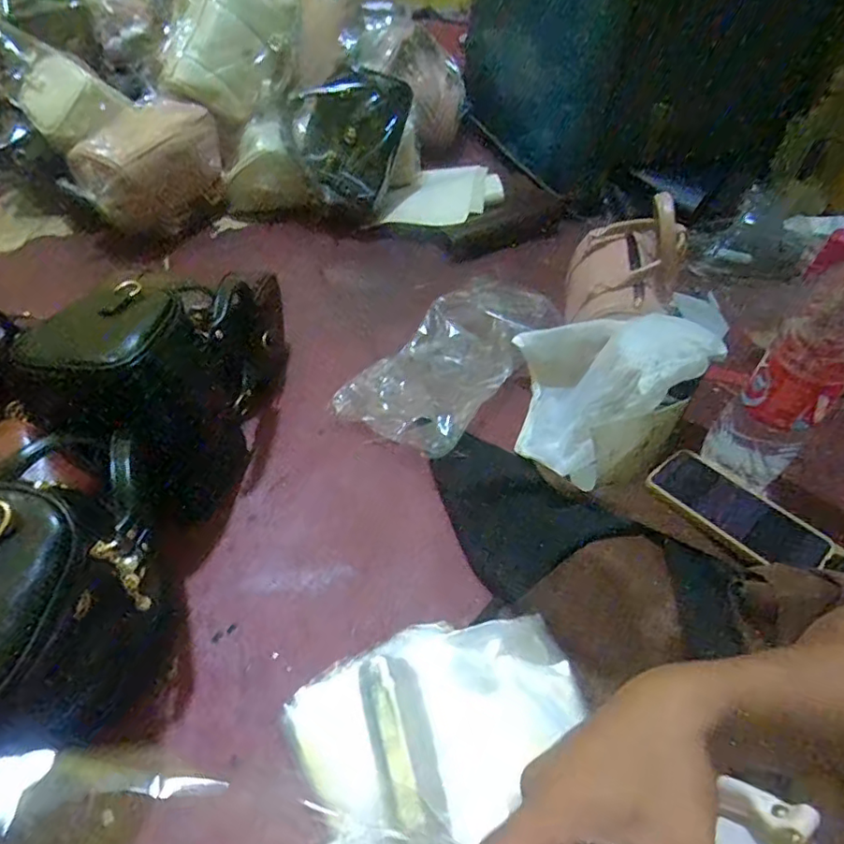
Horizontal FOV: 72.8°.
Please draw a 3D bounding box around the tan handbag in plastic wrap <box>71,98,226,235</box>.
[{"bbox_3d":[-0.459,-0.447,0.986,0.110,0.137,0.257,18,49,13],"label":"tan handbag in plastic wrap"}]

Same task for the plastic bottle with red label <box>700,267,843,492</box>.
[{"bbox_3d":[0.379,-0.041,0.582,0.083,0.288,0.080,32,54,24],"label":"plastic bottle with red label"}]

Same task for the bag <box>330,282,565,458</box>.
[{"bbox_3d":[0.051,-0.099,0.784,0.174,0.039,0.371,28,52,20],"label":"bag"}]

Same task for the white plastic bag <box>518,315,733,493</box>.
[{"bbox_3d":[0.200,-0.030,0.643,0.216,0.142,0.196,17,49,12],"label":"white plastic bag"}]

